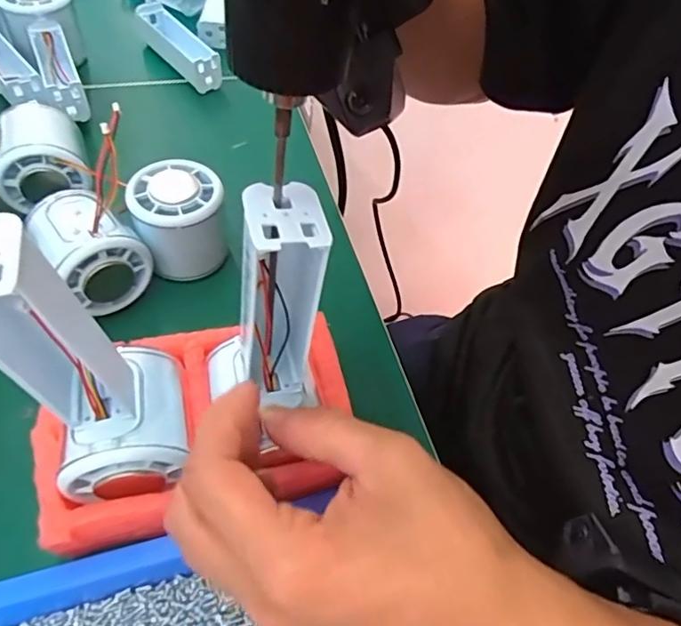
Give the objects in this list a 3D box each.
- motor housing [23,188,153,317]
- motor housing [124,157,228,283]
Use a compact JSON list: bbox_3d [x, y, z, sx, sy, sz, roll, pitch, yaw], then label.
[{"bbox_3d":[-0.151,-0.037,0.328,0.054,0.048,0.063,-33,63,-26],"label":"motor housing"},{"bbox_3d":[-0.101,-0.054,0.353,0.057,0.063,0.060,-20,58,-20],"label":"motor housing"}]

